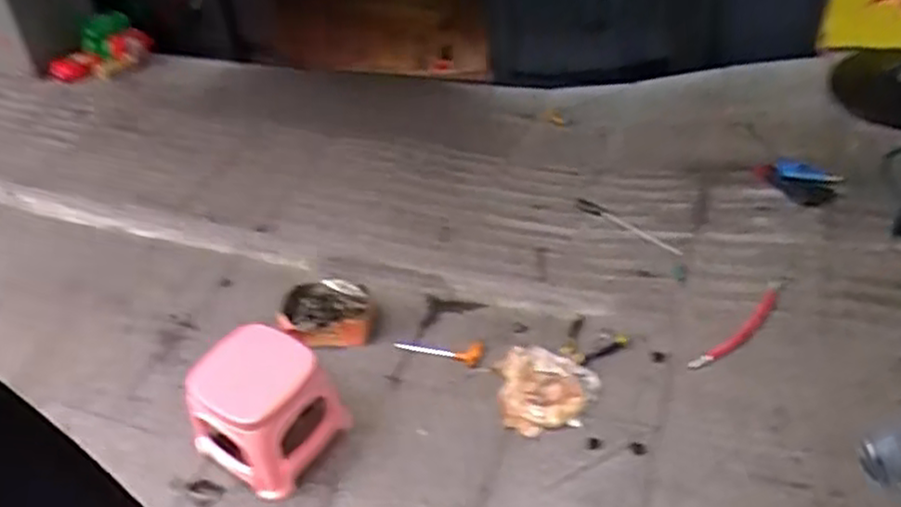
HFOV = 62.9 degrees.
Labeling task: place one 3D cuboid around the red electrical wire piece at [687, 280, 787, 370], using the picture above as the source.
[{"bbox_3d":[0.640,0.157,1.595,0.316,0.031,0.055,-39,55,-18],"label":"red electrical wire piece"}]

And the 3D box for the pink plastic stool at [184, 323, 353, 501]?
[{"bbox_3d":[-0.378,0.300,1.509,0.255,0.224,0.251,26,47,23],"label":"pink plastic stool"}]

